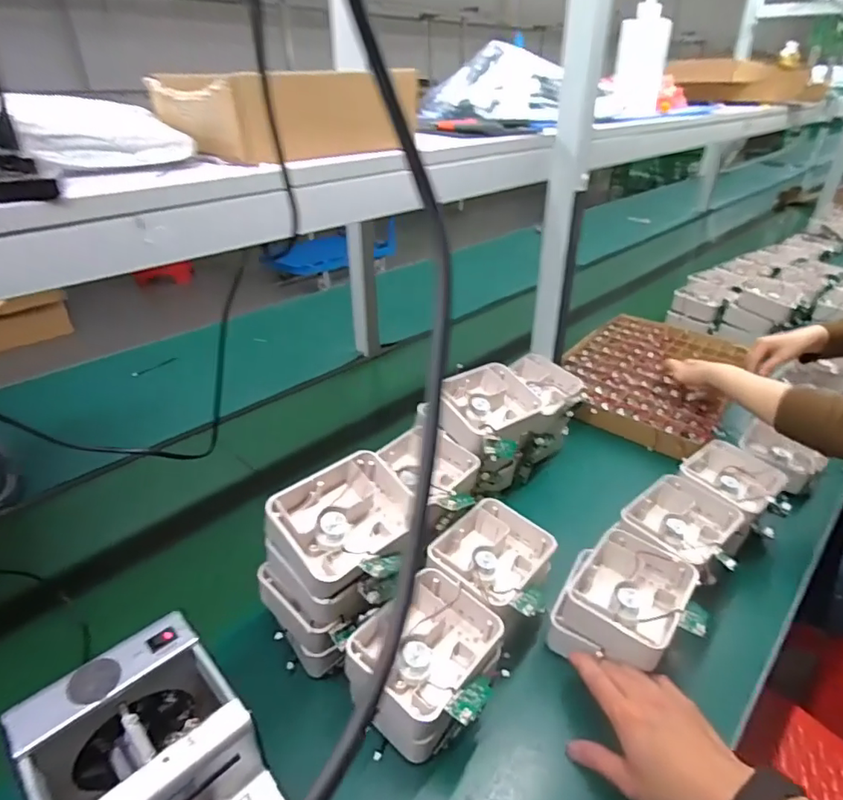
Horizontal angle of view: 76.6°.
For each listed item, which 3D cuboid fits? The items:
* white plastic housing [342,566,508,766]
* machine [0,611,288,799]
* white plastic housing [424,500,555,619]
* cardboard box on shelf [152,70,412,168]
[{"bbox_3d":[0.003,0.249,0.511,0.106,0.078,0.141,21,37,30],"label":"white plastic housing"},{"bbox_3d":[-0.184,0.287,0.382,0.126,0.145,0.172,-26,40,-37],"label":"machine"},{"bbox_3d":[0.077,0.173,0.593,0.104,0.040,0.129,22,37,32],"label":"white plastic housing"},{"bbox_3d":[-0.145,-0.297,0.552,0.198,0.062,0.200,-25,39,-35],"label":"cardboard box on shelf"}]

